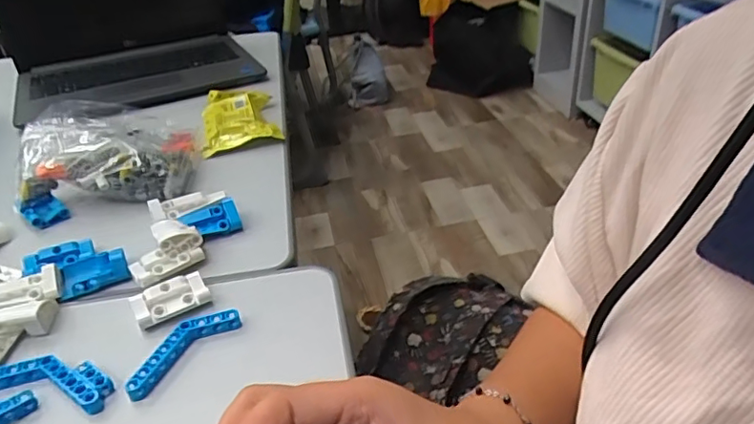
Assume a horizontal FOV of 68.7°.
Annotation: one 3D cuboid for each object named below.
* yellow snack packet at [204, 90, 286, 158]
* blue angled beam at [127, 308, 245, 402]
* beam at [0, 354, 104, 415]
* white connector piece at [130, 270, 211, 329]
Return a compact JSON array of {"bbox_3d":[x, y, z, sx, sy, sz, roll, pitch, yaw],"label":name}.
[{"bbox_3d":[-0.167,-0.116,0.663,0.085,0.021,0.151,-13,35,-12],"label":"yellow snack packet"},{"bbox_3d":[-0.127,0.086,0.355,0.025,0.010,0.080,22,42,33],"label":"blue angled beam"},{"bbox_3d":[-0.200,0.104,0.340,0.080,0.011,0.025,6,35,14],"label":"beam"},{"bbox_3d":[-0.147,0.062,0.394,0.051,0.011,0.032,-22,38,-25],"label":"white connector piece"}]

